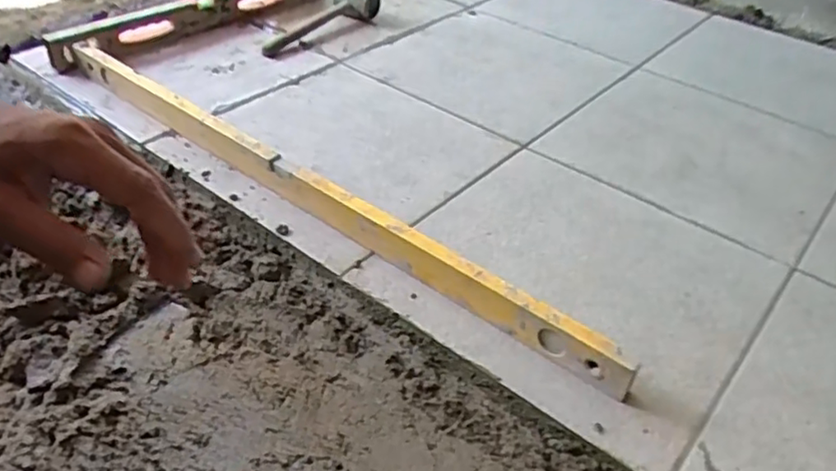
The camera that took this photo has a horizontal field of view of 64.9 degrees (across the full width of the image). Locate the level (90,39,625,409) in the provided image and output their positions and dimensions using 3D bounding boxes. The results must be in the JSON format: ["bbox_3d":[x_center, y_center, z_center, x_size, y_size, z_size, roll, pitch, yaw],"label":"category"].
[{"bbox_3d":[-0.157,-0.065,0.848,0.916,0.061,0.019,30,47,27],"label":"level"}]

